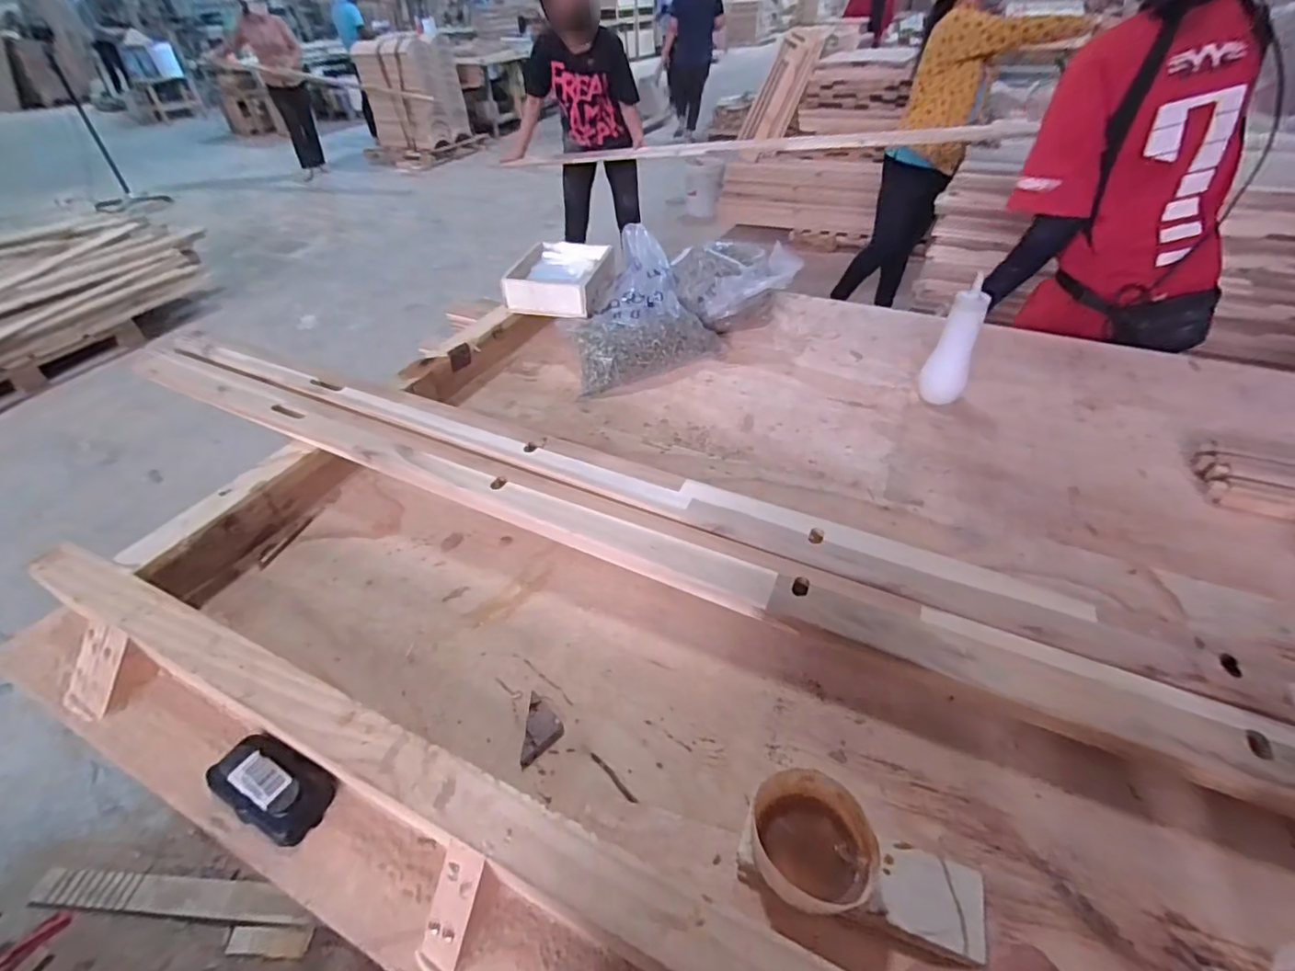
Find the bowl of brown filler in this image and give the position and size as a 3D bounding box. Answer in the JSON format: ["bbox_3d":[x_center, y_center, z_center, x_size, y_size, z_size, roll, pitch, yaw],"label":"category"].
[{"bbox_3d":[0.121,0.266,0.414,0.085,0.052,0.085,3,43,7],"label":"bowl of brown filler"}]

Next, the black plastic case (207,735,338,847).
[{"bbox_3d":[-0.316,0.251,0.471,0.102,0.028,0.055,16,46,20],"label":"black plastic case"}]

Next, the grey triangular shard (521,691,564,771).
[{"bbox_3d":[-0.094,0.220,0.510,0.034,0.012,0.063,-3,42,1],"label":"grey triangular shard"}]

